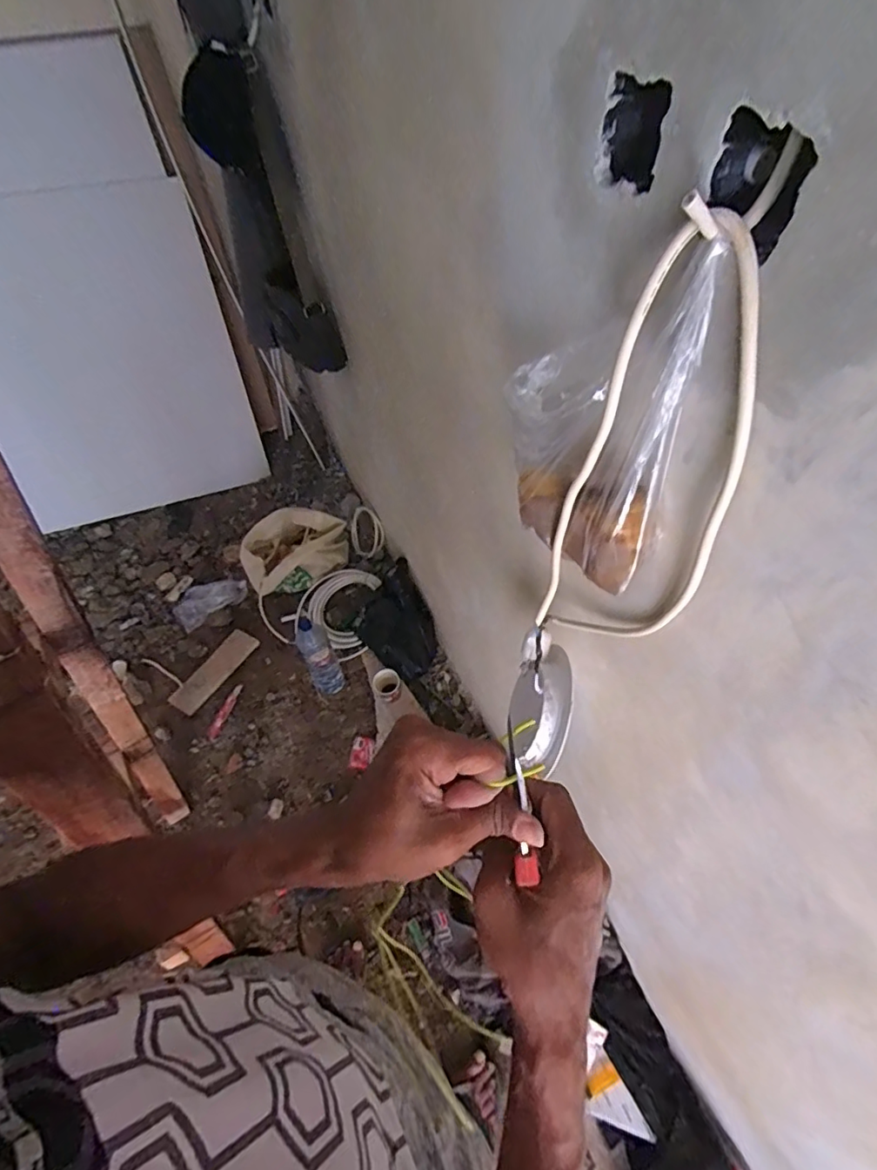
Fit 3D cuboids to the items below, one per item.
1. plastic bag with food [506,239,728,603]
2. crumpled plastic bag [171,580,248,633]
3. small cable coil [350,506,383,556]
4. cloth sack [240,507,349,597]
[{"bbox_3d":[0.126,-0.130,0.441,0.064,0.242,0.169,-30,56,-17],"label":"plastic bag with food"},{"bbox_3d":[-0.762,0.052,1.807,0.246,0.054,0.124,-25,54,3],"label":"crumpled plastic bag"},{"bbox_3d":[-0.249,-0.183,1.856,0.129,0.169,0.024,-10,11,27],"label":"small cable coil"},{"bbox_3d":[-0.484,-0.125,1.826,0.355,0.157,0.206,-29,56,-17],"label":"cloth sack"}]

